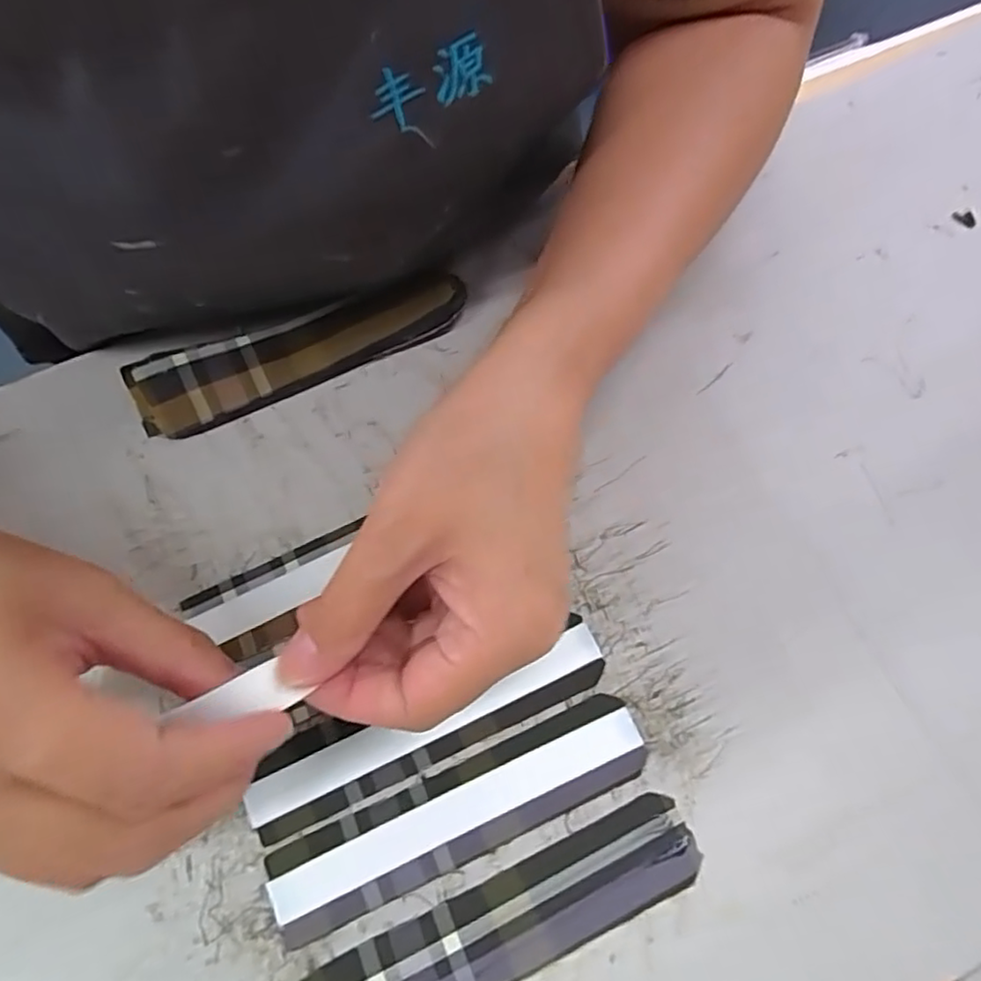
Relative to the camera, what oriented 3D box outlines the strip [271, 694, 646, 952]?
[{"bbox_3d":[-0.011,0.119,0.241,0.142,0.005,0.032,-23,70,-7],"label":"strip"}]

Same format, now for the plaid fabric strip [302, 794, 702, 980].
[{"bbox_3d":[0.006,0.151,0.225,0.140,0.004,0.032,-24,71,-8],"label":"plaid fabric strip"}]

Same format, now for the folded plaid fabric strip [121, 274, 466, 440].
[{"bbox_3d":[-0.085,-0.063,0.295,0.149,0.020,0.032,-23,70,-7],"label":"folded plaid fabric strip"}]

